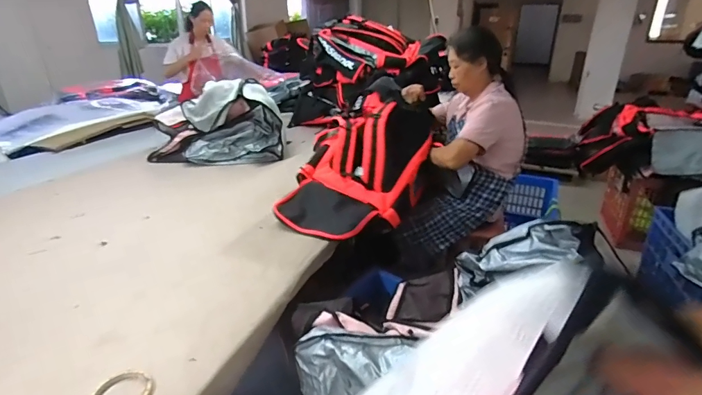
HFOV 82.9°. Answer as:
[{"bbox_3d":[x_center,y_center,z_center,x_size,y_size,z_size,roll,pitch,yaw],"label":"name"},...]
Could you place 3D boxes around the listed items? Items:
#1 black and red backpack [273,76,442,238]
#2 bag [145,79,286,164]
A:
[{"bbox_3d":[0.056,-0.131,1.359,0.458,0.402,0.662,5,23,11],"label":"black and red backpack"},{"bbox_3d":[-0.578,-0.337,1.723,0.519,0.313,0.309,-8,24,-19],"label":"bag"}]

